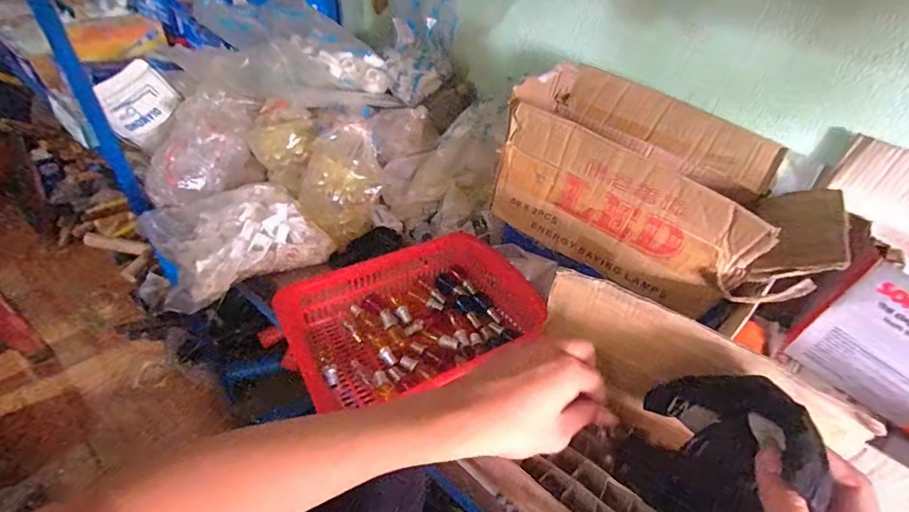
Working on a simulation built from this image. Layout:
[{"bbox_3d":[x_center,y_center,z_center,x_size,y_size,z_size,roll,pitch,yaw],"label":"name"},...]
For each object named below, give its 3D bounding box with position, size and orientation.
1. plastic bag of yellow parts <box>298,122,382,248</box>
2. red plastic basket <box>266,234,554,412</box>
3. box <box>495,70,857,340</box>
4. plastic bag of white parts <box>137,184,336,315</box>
[{"bbox_3d":[-0.168,-0.107,0.665,0.093,0.152,0.101,32,49,27],"label":"plastic bag of yellow parts"},{"bbox_3d":[-0.047,0.071,0.552,0.286,0.057,0.193,-21,49,-26],"label":"red plastic basket"},{"bbox_3d":[0.237,-0.075,0.520,0.329,0.153,0.188,29,47,24],"label":"box"},{"bbox_3d":[-0.310,-0.036,0.640,0.213,0.079,0.180,-21,49,-26],"label":"plastic bag of white parts"}]

